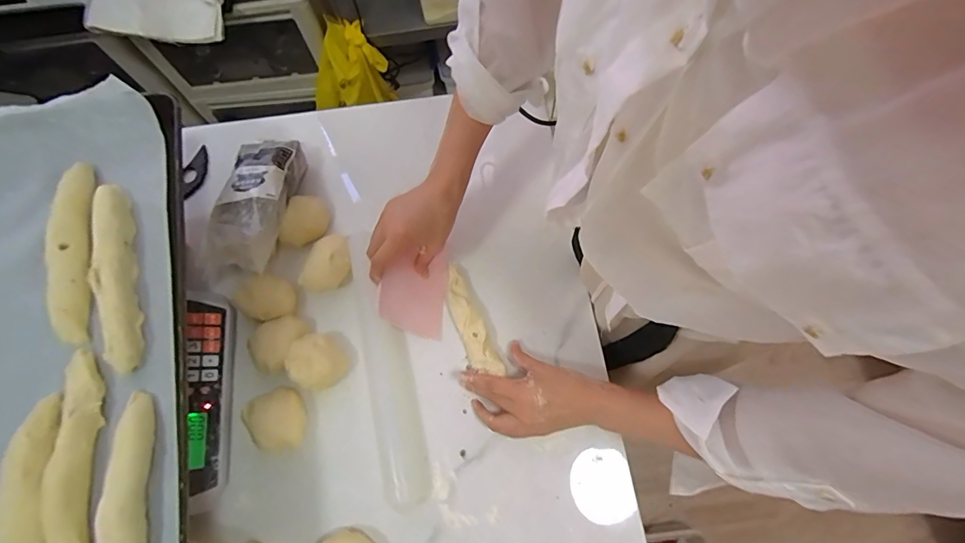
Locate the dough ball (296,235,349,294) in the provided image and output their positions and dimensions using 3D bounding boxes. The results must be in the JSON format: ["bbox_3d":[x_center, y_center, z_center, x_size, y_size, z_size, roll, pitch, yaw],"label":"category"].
[{"bbox_3d":[-0.192,-0.011,0.557,0.057,0.036,0.078,29,74,10],"label":"dough ball"}]

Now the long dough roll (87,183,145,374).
[{"bbox_3d":[-0.372,-0.001,0.453,0.030,0.026,0.203,-18,72,-5],"label":"long dough roll"}]

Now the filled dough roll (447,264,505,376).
[{"bbox_3d":[-0.017,0.059,0.536,0.032,0.023,0.134,-22,70,-6],"label":"filled dough roll"}]

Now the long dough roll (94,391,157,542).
[{"bbox_3d":[-0.306,0.205,0.384,0.029,0.022,0.190,-10,71,-2],"label":"long dough roll"}]

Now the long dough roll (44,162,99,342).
[{"bbox_3d":[-0.417,-0.024,0.454,0.029,0.024,0.188,-14,71,-4],"label":"long dough roll"}]

